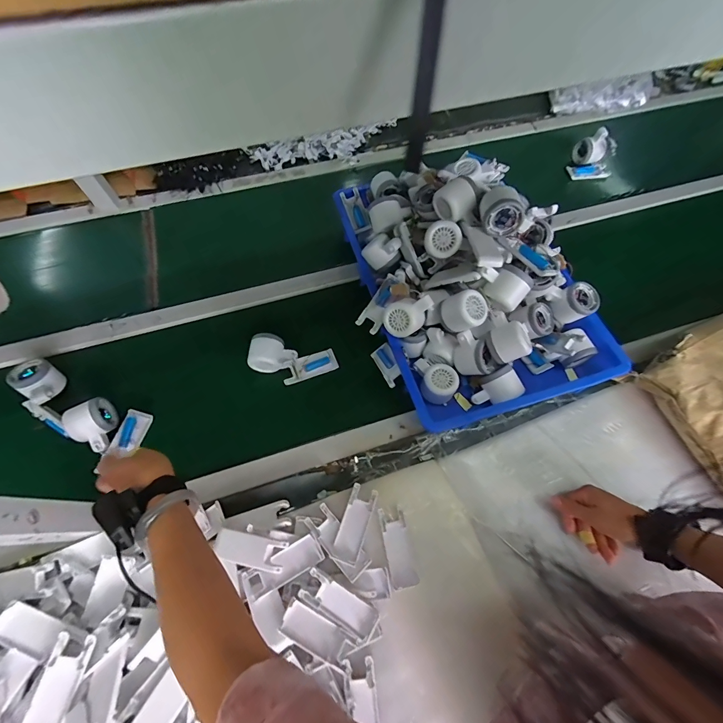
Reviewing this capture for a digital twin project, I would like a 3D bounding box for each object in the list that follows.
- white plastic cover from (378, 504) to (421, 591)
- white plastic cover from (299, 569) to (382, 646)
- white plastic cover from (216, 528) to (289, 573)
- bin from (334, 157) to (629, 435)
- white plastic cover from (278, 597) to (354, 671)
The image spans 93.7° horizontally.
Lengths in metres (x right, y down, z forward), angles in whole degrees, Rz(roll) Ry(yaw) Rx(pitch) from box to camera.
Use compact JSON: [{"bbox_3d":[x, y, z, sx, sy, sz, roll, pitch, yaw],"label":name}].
[{"bbox_3d":[0.053,0.263,0.485,0.037,0.008,0.100,-10,65,-7],"label":"white plastic cover"},{"bbox_3d":[-0.031,0.322,0.447,0.101,0.011,0.044,29,67,11],"label":"white plastic cover"},{"bbox_3d":[-0.151,0.256,0.459,0.094,0.010,0.040,7,65,9],"label":"white plastic cover"},{"bbox_3d":[0.175,-0.173,0.609,0.379,0.206,0.528,-17,66,-10],"label":"bin"},{"bbox_3d":[-0.057,0.344,0.428,0.091,0.011,0.040,35,53,2],"label":"white plastic cover"}]

